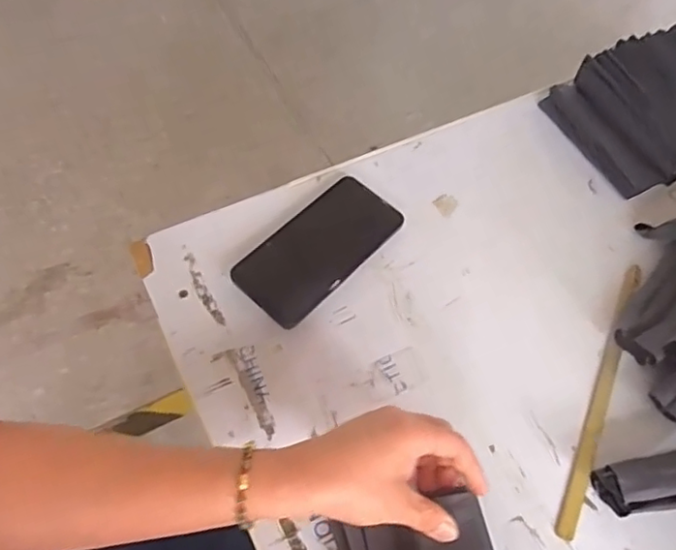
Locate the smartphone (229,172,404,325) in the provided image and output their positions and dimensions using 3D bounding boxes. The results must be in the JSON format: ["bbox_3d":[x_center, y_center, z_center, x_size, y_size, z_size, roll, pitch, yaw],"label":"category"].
[{"bbox_3d":[-0.017,-0.026,0.569,0.077,0.014,0.159,41,66,17],"label":"smartphone"}]

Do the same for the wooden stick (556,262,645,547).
[{"bbox_3d":[0.232,0.098,0.530,0.017,0.006,0.266,24,62,9],"label":"wooden stick"}]

